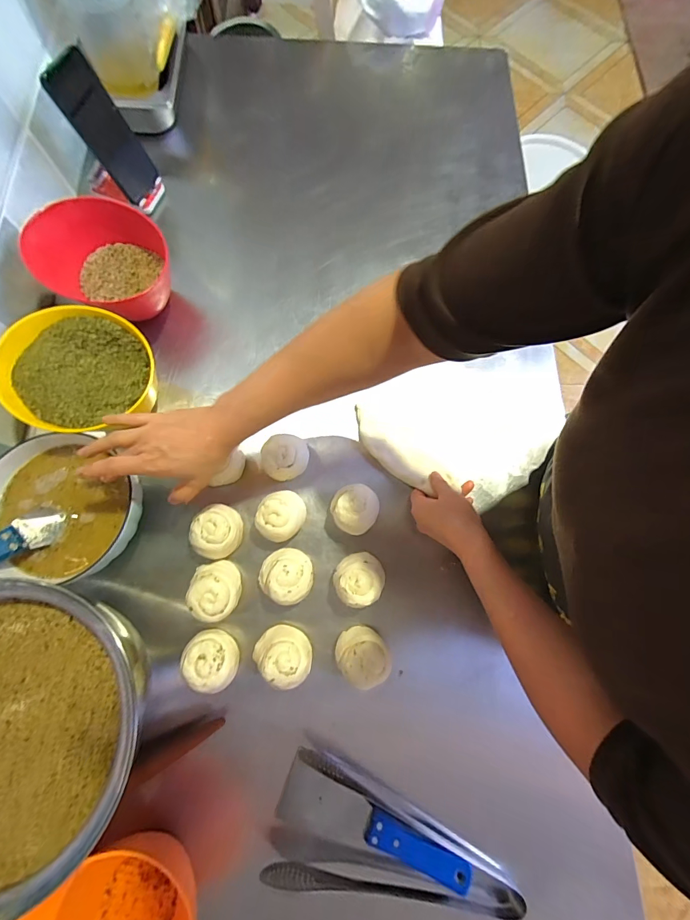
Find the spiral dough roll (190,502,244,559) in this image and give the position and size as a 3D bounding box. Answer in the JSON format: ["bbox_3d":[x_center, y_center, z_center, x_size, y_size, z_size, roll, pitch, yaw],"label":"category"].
[{"bbox_3d":[-0.165,0.093,0.479,0.058,0.054,0.066,-5,77,-3],"label":"spiral dough roll"}]

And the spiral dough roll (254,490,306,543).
[{"bbox_3d":[-0.082,0.073,0.482,0.056,0.054,0.065,31,78,6],"label":"spiral dough roll"}]

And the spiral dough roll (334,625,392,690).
[{"bbox_3d":[0.022,0.235,0.446,0.060,0.070,0.055,0,76,-1],"label":"spiral dough roll"}]

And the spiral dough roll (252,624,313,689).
[{"bbox_3d":[-0.073,0.235,0.447,0.068,0.066,0.052,29,77,5],"label":"spiral dough roll"}]

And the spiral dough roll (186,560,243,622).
[{"bbox_3d":[-0.160,0.160,0.451,0.058,0.042,0.065,1,76,-1],"label":"spiral dough roll"}]

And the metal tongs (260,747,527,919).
[{"bbox_3d":[0.061,0.433,0.408,0.277,0.044,0.115,18,77,3],"label":"metal tongs"}]

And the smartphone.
[{"bbox_3d":[-0.344,-0.476,0.531,0.012,0.159,0.071,27,78,22],"label":"smartphone"}]

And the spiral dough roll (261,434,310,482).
[{"bbox_3d":[-0.081,-0.004,0.504,0.060,0.056,0.061,0,76,-1],"label":"spiral dough roll"}]

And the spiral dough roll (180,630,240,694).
[{"bbox_3d":[-0.159,0.238,0.437,0.067,0.041,0.055,43,79,8],"label":"spiral dough roll"}]

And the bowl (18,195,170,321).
[{"bbox_3d":[-0.325,-0.271,0.510,0.148,0.106,0.157,0,76,-1],"label":"bowl"}]

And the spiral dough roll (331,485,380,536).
[{"bbox_3d":[0.013,0.064,0.484,0.059,0.060,0.064,0,76,-1],"label":"spiral dough roll"}]

